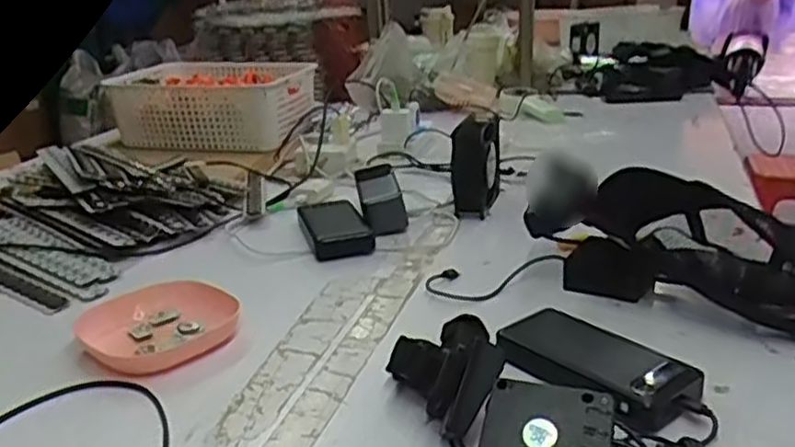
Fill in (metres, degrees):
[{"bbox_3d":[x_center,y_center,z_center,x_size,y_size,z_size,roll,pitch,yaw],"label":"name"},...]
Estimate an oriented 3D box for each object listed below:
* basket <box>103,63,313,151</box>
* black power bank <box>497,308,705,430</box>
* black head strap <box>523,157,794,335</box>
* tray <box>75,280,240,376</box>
[{"bbox_3d":[-0.388,-0.244,1.510,0.384,0.116,0.296,2,21,12],"label":"basket"},{"bbox_3d":[0.159,0.111,0.590,0.076,0.030,0.159,-19,26,-36],"label":"black power bank"},{"bbox_3d":[0.284,0.015,0.728,0.296,0.100,0.126,13,25,36],"label":"black head strap"},{"bbox_3d":[-0.229,0.095,0.702,0.131,0.023,0.137,-21,27,-40],"label":"tray"}]

